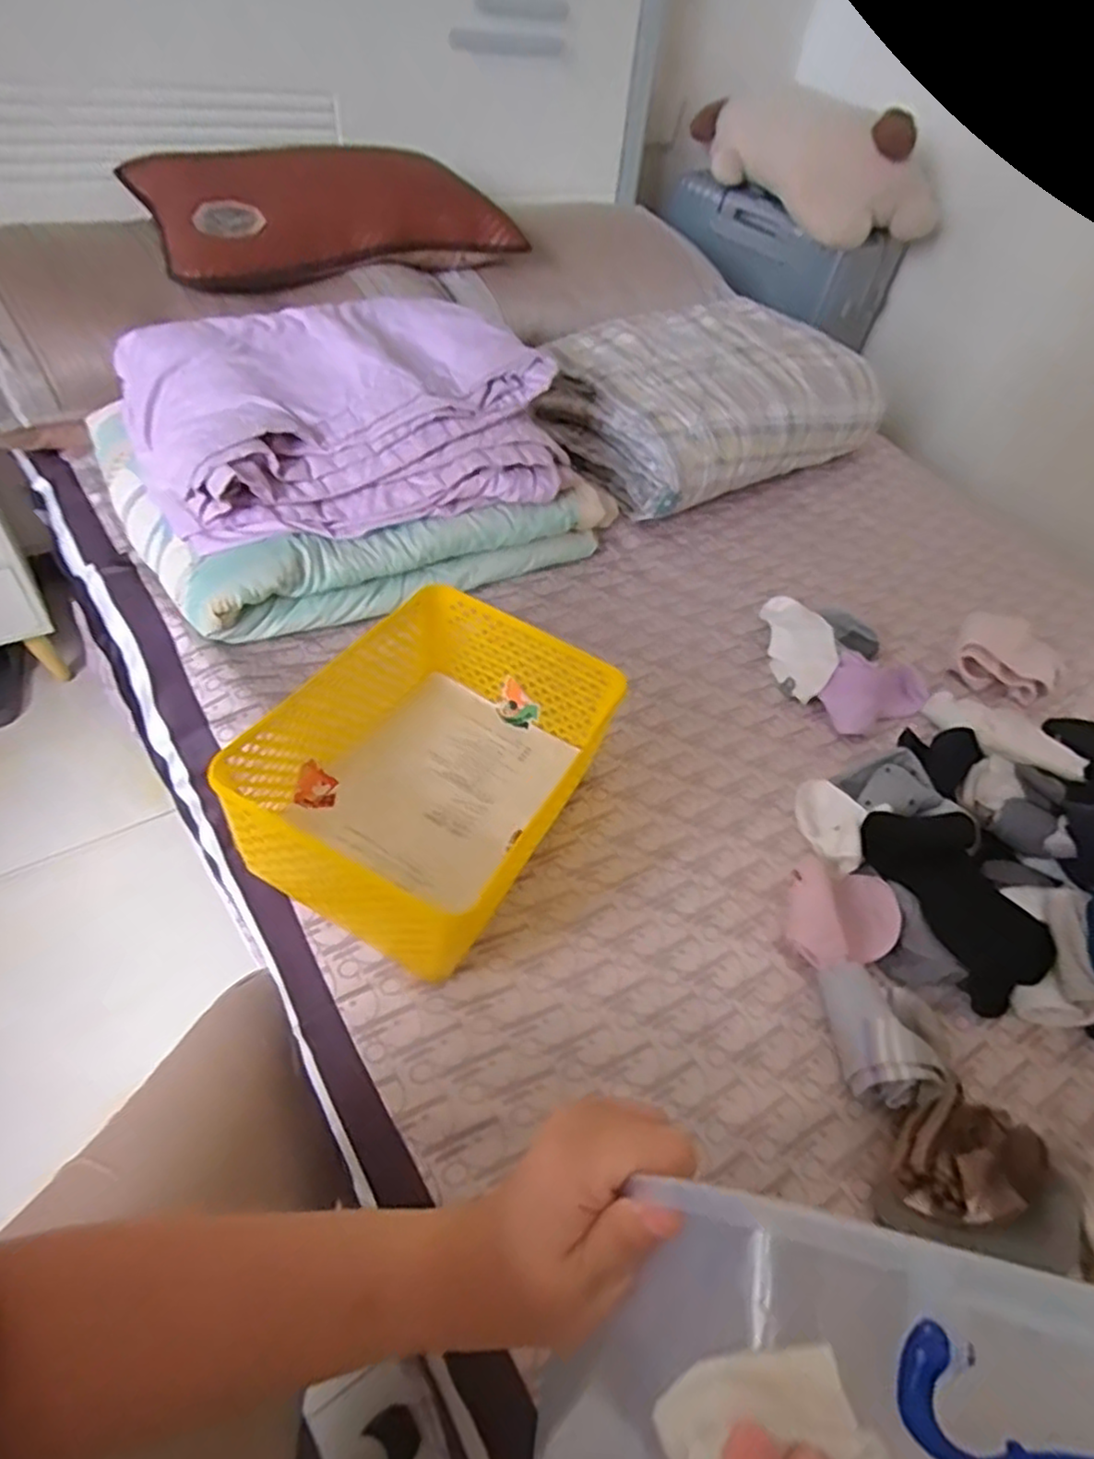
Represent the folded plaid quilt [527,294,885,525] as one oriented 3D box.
[{"bbox_3d":[0.226,-0.479,1.044,0.432,0.155,0.316,-25,58,-26],"label":"folded plaid quilt"}]

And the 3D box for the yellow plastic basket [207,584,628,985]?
[{"bbox_3d":[-0.090,0.033,0.590,0.222,0.130,0.281,25,51,12],"label":"yellow plastic basket"}]

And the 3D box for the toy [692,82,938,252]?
[{"bbox_3d":[0.487,-1.051,1.306,0.184,0.167,0.452,-31,62,-30],"label":"toy"}]

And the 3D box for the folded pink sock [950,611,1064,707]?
[{"bbox_3d":[0.533,-0.079,0.824,0.118,0.048,0.095,30,53,16],"label":"folded pink sock"}]

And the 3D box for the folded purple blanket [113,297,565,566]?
[{"bbox_3d":[-0.224,-0.352,0.792,0.433,0.123,0.297,-15,55,-21],"label":"folded purple blanket"}]

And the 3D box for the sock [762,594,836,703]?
[{"bbox_3d":[0.276,-0.097,0.796,0.056,0.058,0.137,3,50,-6],"label":"sock"}]

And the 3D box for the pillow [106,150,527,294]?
[{"bbox_3d":[-0.275,-0.690,0.956,0.461,0.133,0.155,-31,62,-30],"label":"pillow"}]

